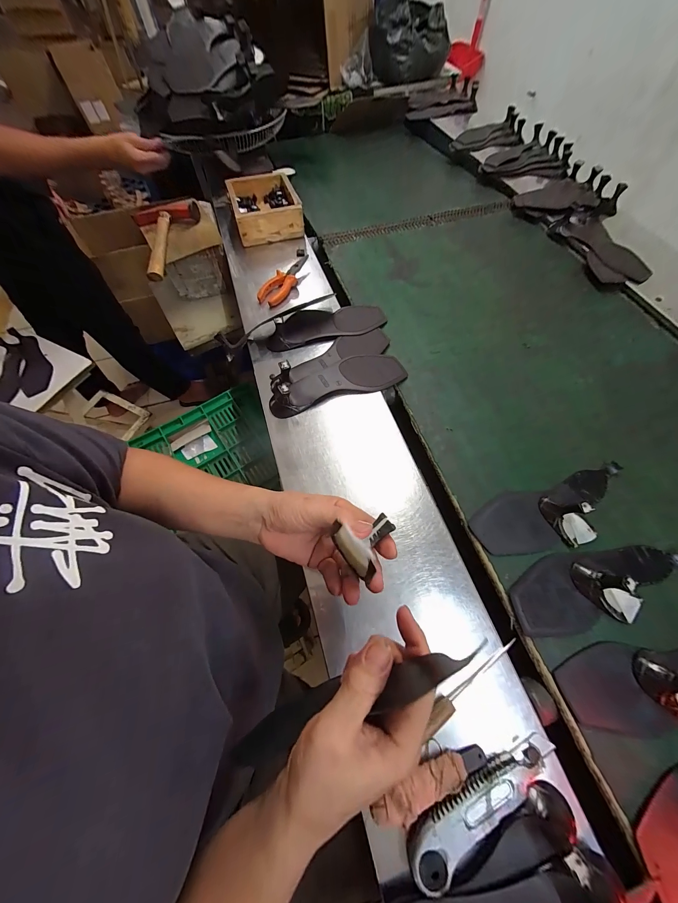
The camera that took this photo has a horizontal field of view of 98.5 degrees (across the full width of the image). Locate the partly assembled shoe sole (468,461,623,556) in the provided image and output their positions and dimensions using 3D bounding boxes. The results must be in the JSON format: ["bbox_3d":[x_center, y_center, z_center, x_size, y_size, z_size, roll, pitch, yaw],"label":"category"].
[{"bbox_3d":[0.309,0.078,0.395,0.242,0.045,0.087,-14,64,-8],"label":"partly assembled shoe sole"}]

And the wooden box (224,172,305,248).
[{"bbox_3d":[-0.177,-0.587,0.710,0.155,0.065,0.190,-11,64,-6],"label":"wooden box"}]

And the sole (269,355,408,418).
[{"bbox_3d":[-0.001,-0.122,0.502,0.237,0.038,0.080,-16,64,-9],"label":"sole"}]

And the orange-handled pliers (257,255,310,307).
[{"bbox_3d":[-0.108,-0.361,0.614,0.047,0.035,0.154,34,68,16],"label":"orange-handled pliers"}]

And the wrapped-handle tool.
[{"bbox_3d":[0.086,0.307,0.270,0.112,0.023,0.025,-22,65,-11],"label":"wrapped-handle tool"}]

